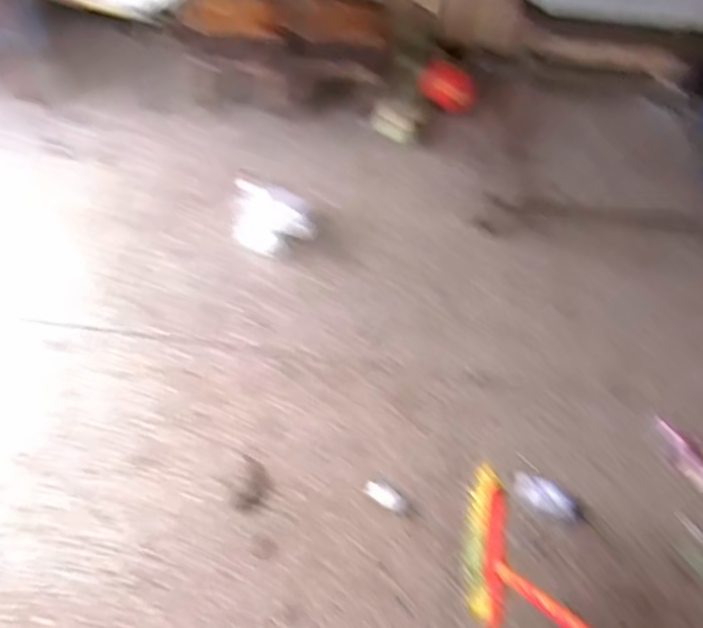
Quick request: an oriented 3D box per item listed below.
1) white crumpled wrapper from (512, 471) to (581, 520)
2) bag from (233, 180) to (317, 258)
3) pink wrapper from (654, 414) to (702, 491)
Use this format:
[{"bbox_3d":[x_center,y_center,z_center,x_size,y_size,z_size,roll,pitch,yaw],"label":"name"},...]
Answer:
[{"bbox_3d":[0.428,0.401,1.434,0.151,0.023,0.065,23,53,14],"label":"white crumpled wrapper"},{"bbox_3d":[-0.223,-0.269,1.900,0.230,0.122,0.175,4,51,-1],"label":"bag"},{"bbox_3d":[0.793,0.329,1.508,0.103,0.029,0.221,-26,57,-23],"label":"pink wrapper"}]

